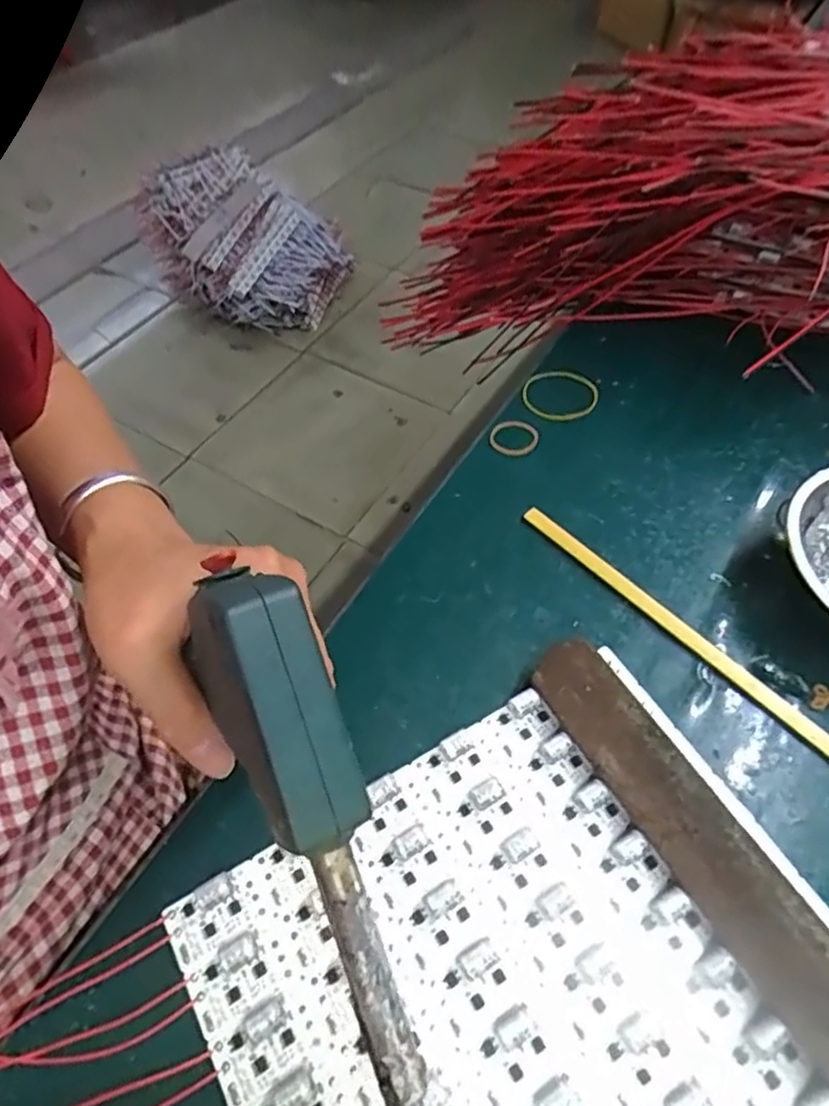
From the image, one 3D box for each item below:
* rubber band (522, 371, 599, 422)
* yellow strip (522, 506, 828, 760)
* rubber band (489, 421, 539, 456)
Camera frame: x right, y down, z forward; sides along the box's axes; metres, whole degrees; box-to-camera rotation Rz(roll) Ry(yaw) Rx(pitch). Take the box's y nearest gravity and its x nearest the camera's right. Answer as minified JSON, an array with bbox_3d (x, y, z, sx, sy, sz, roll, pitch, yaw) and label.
[{"bbox_3d":[0.101,-0.107,0.453,0.054,0.006,0.041,-11,65,-10],"label":"rubber band"},{"bbox_3d":[0.176,0.072,0.331,0.011,0.005,0.311,-37,63,-23],"label":"yellow strip"},{"bbox_3d":[0.066,-0.075,0.430,0.031,0.005,0.026,-24,59,-16],"label":"rubber band"}]

